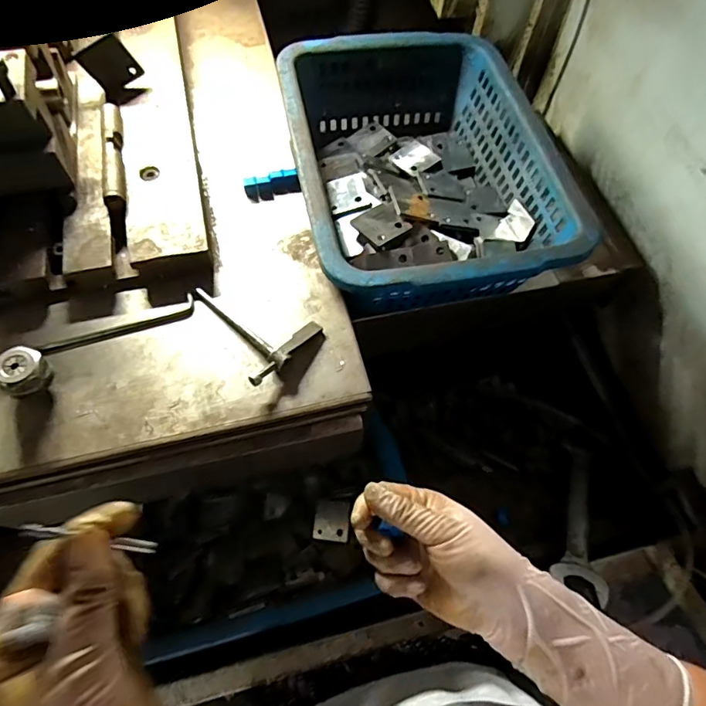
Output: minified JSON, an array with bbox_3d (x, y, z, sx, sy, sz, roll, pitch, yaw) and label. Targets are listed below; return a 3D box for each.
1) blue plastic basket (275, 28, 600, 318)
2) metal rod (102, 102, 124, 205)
[{"bbox_3d":[0.065,-0.184,0.516,0.245,0.105,0.325,-10,64,-8],"label":"blue plastic basket"},{"bbox_3d":[-0.212,-0.176,0.433,0.014,0.014,0.117,-11,64,-8],"label":"metal rod"}]

